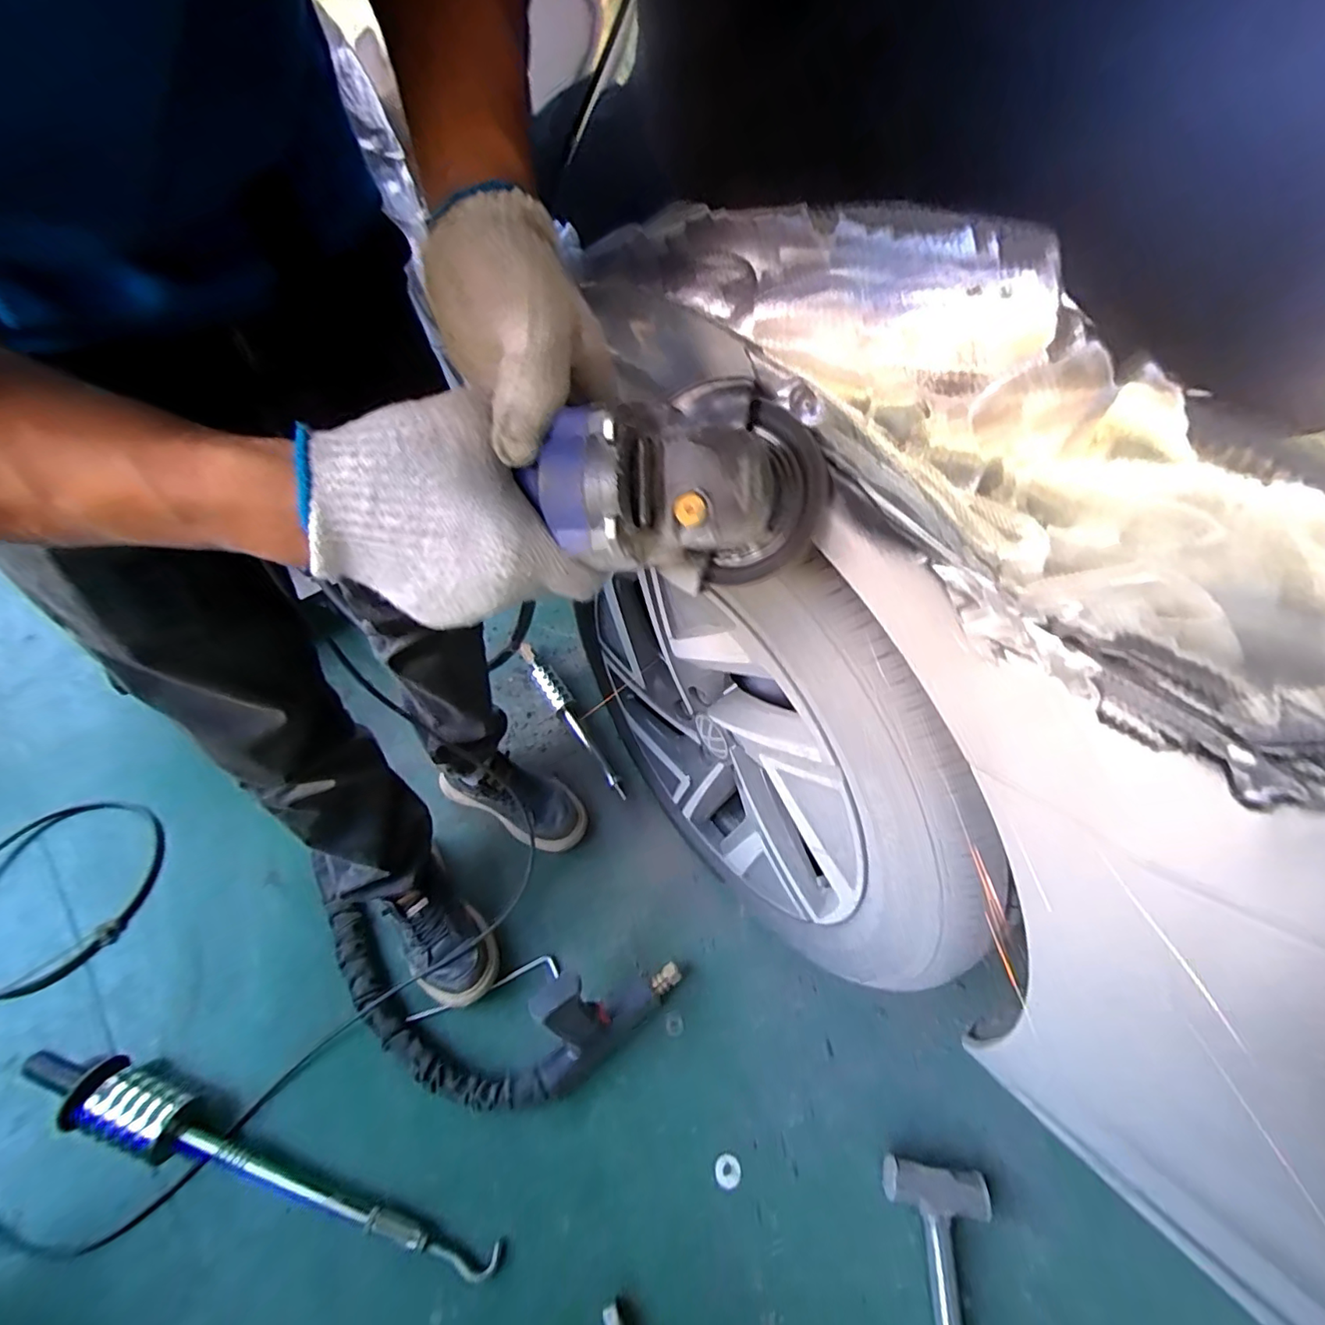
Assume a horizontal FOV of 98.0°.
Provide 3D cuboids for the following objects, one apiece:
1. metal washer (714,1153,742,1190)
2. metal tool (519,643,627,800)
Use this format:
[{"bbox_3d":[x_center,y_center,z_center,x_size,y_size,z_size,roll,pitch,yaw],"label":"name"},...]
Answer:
[{"bbox_3d":[0.078,0.602,0.681,0.032,0.004,0.031,0,52,0],"label":"metal washer"},{"bbox_3d":[-0.173,0.092,1.064,0.040,0.030,0.386,-30,57,-21],"label":"metal tool"}]

